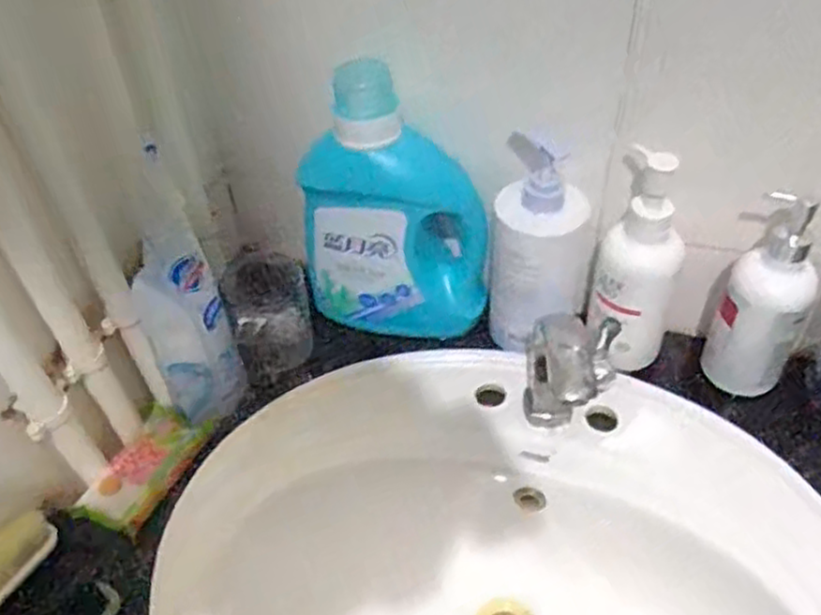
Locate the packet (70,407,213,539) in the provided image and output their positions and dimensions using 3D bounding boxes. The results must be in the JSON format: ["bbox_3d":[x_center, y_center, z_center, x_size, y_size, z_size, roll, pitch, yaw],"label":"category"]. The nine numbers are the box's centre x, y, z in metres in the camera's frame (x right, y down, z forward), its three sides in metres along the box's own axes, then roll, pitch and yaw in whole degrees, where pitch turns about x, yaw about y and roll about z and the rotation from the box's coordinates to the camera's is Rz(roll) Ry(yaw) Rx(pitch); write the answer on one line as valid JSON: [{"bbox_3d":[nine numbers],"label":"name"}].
[{"bbox_3d":[-0.233,0.138,0.643,0.064,0.021,0.116,18,49,20],"label":"packet"}]

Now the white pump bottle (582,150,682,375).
[{"bbox_3d":[0.198,-0.040,0.643,0.068,0.213,0.068,14,48,16],"label":"white pump bottle"}]

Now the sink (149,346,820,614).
[{"bbox_3d":[0.081,0.246,0.617,0.529,0.181,0.363,11,47,14],"label":"sink"}]

